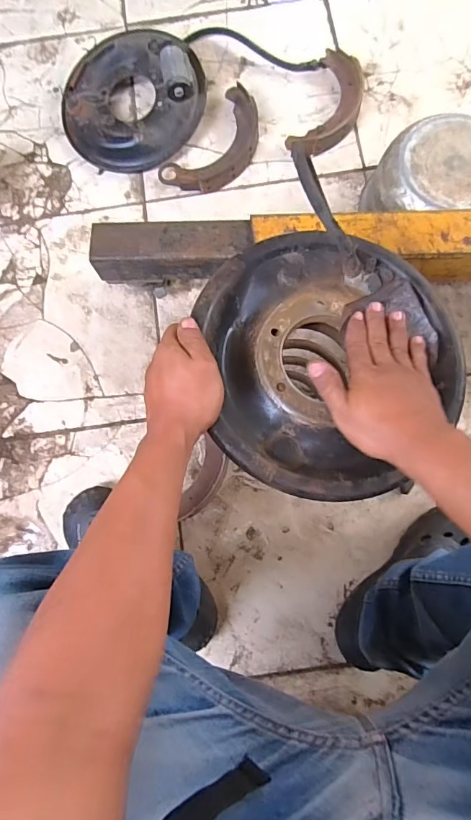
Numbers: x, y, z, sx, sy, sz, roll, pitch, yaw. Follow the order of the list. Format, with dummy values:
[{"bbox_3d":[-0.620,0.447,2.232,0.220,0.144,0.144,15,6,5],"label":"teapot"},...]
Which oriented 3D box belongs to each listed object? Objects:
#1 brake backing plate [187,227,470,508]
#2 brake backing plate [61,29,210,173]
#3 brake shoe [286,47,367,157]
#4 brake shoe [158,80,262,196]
[{"bbox_3d":[0.098,-0.055,0.444,0.241,0.046,0.258,-1,81,3],"label":"brake backing plate"},{"bbox_3d":[-0.194,-0.578,0.849,0.257,0.090,0.251,-1,81,3],"label":"brake backing plate"},{"bbox_3d":[0.178,-0.563,0.858,0.104,0.033,0.226,23,83,7],"label":"brake shoe"},{"bbox_3d":[-0.029,-0.485,0.853,0.121,0.033,0.228,38,85,8],"label":"brake shoe"}]

